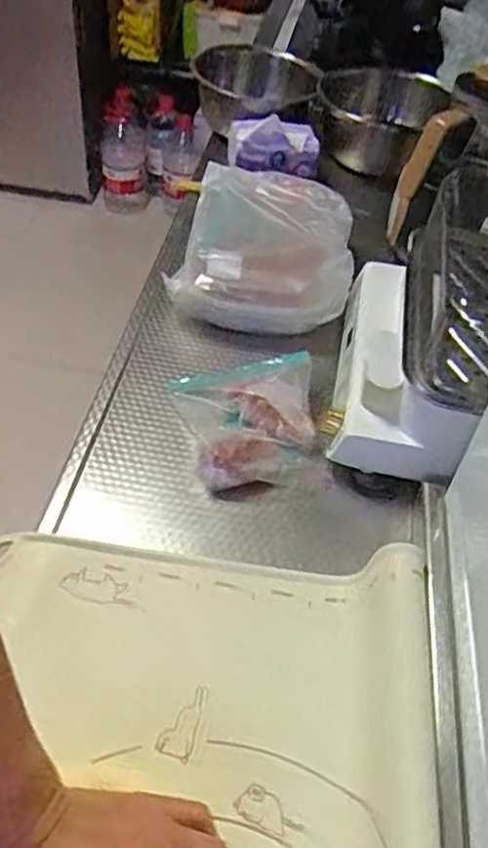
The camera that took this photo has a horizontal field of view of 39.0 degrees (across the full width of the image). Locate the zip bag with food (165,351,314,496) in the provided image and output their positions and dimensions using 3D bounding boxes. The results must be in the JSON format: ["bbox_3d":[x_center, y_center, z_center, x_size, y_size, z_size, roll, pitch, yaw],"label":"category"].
[{"bbox_3d":[0.007,-0.005,0.721,0.148,0.044,0.159,-5,48,-11],"label":"zip bag with food"}]

